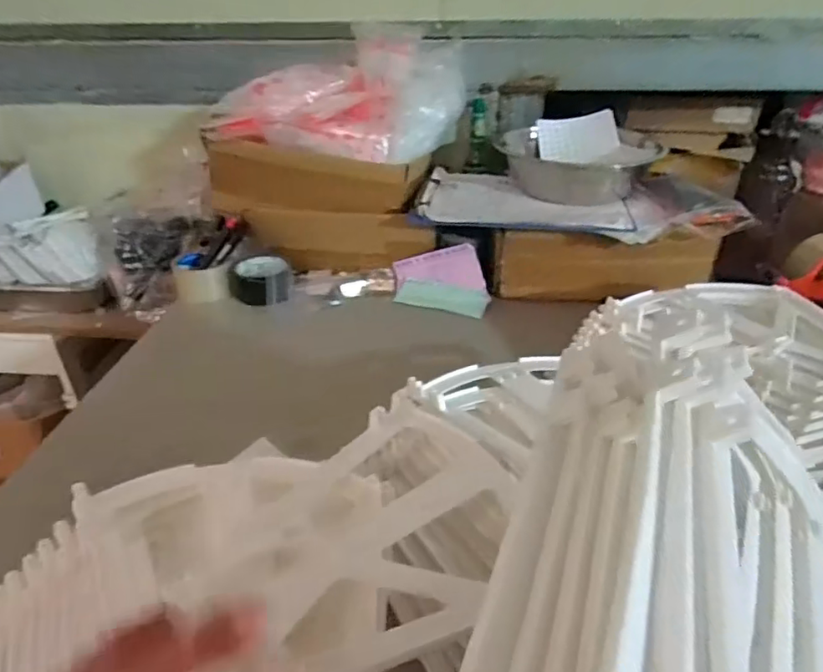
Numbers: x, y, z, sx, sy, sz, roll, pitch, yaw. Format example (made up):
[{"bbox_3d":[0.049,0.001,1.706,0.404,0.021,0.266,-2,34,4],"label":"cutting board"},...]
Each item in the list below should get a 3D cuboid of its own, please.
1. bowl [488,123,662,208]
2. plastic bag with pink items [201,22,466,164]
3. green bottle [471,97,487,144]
[{"bbox_3d":[0.258,-0.268,0.872,0.210,0.066,0.191,0,31,0],"label":"bowl"},{"bbox_3d":[-0.104,-0.375,0.883,0.354,0.147,0.259,4,31,8],"label":"plastic bag with pink items"},{"bbox_3d":[0.117,-0.377,0.998,0.028,0.070,0.030,2,31,3],"label":"green bottle"}]

